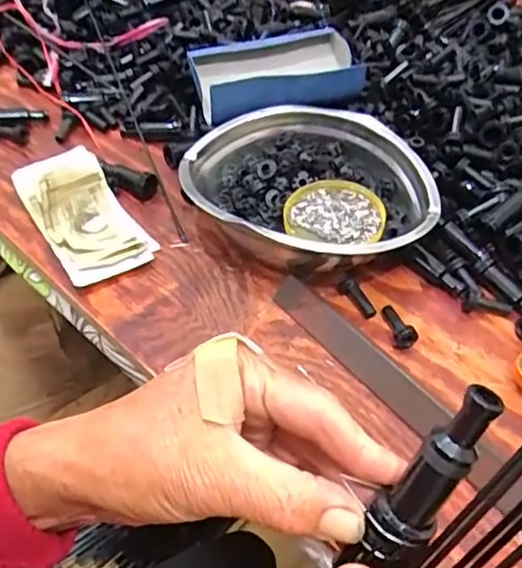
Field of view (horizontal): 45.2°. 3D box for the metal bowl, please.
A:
[{"bbox_3d":[0.038,-0.079,0.559,0.208,0.065,0.208,2,48,-2],"label":"metal bowl"}]

